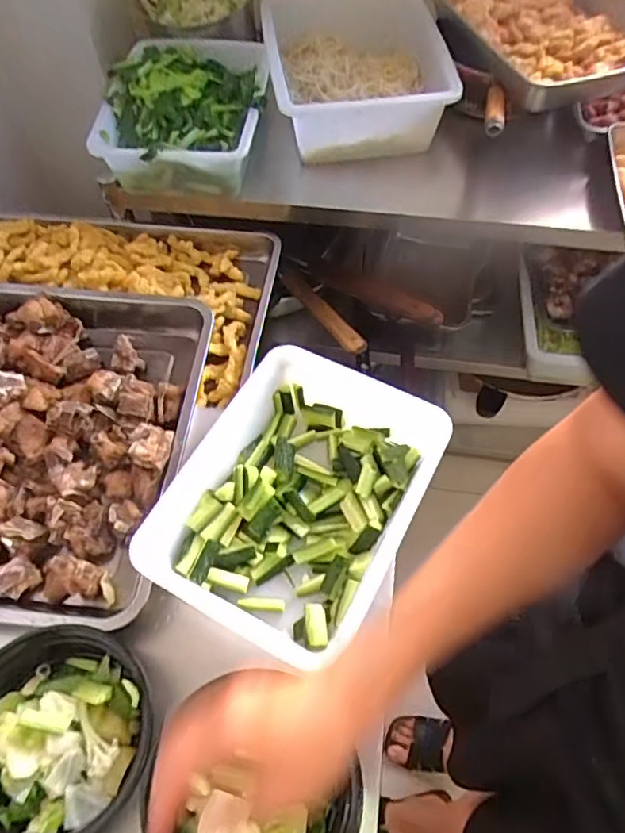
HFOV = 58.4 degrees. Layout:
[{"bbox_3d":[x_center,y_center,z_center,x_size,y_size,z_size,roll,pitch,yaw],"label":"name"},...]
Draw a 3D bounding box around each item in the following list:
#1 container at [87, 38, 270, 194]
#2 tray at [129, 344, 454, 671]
[{"bbox_3d":[-0.199,-0.484,0.886,0.246,0.103,0.286,0,61,2],"label":"container"},{"bbox_3d":[-0.017,0.076,0.550,0.217,0.070,0.272,25,65,15],"label":"tray"}]

